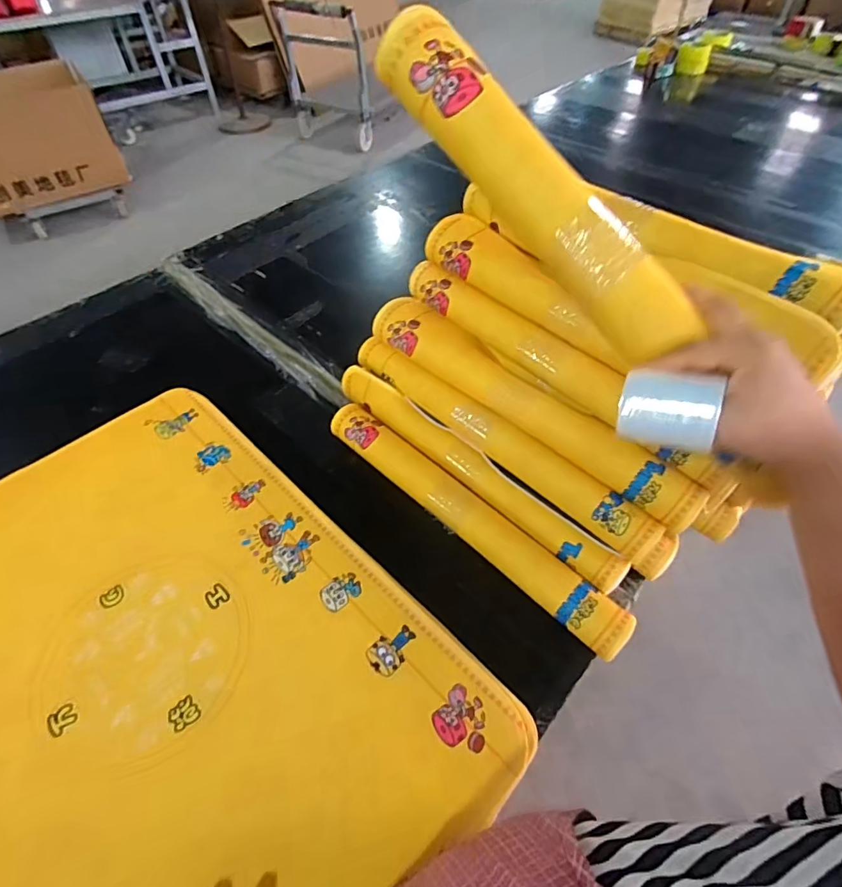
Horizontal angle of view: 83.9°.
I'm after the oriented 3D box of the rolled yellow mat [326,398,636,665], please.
[{"bbox_3d":[0.056,0.095,0.653,0.057,0.053,0.494,-38,59,-26],"label":"rolled yellow mat"}]

